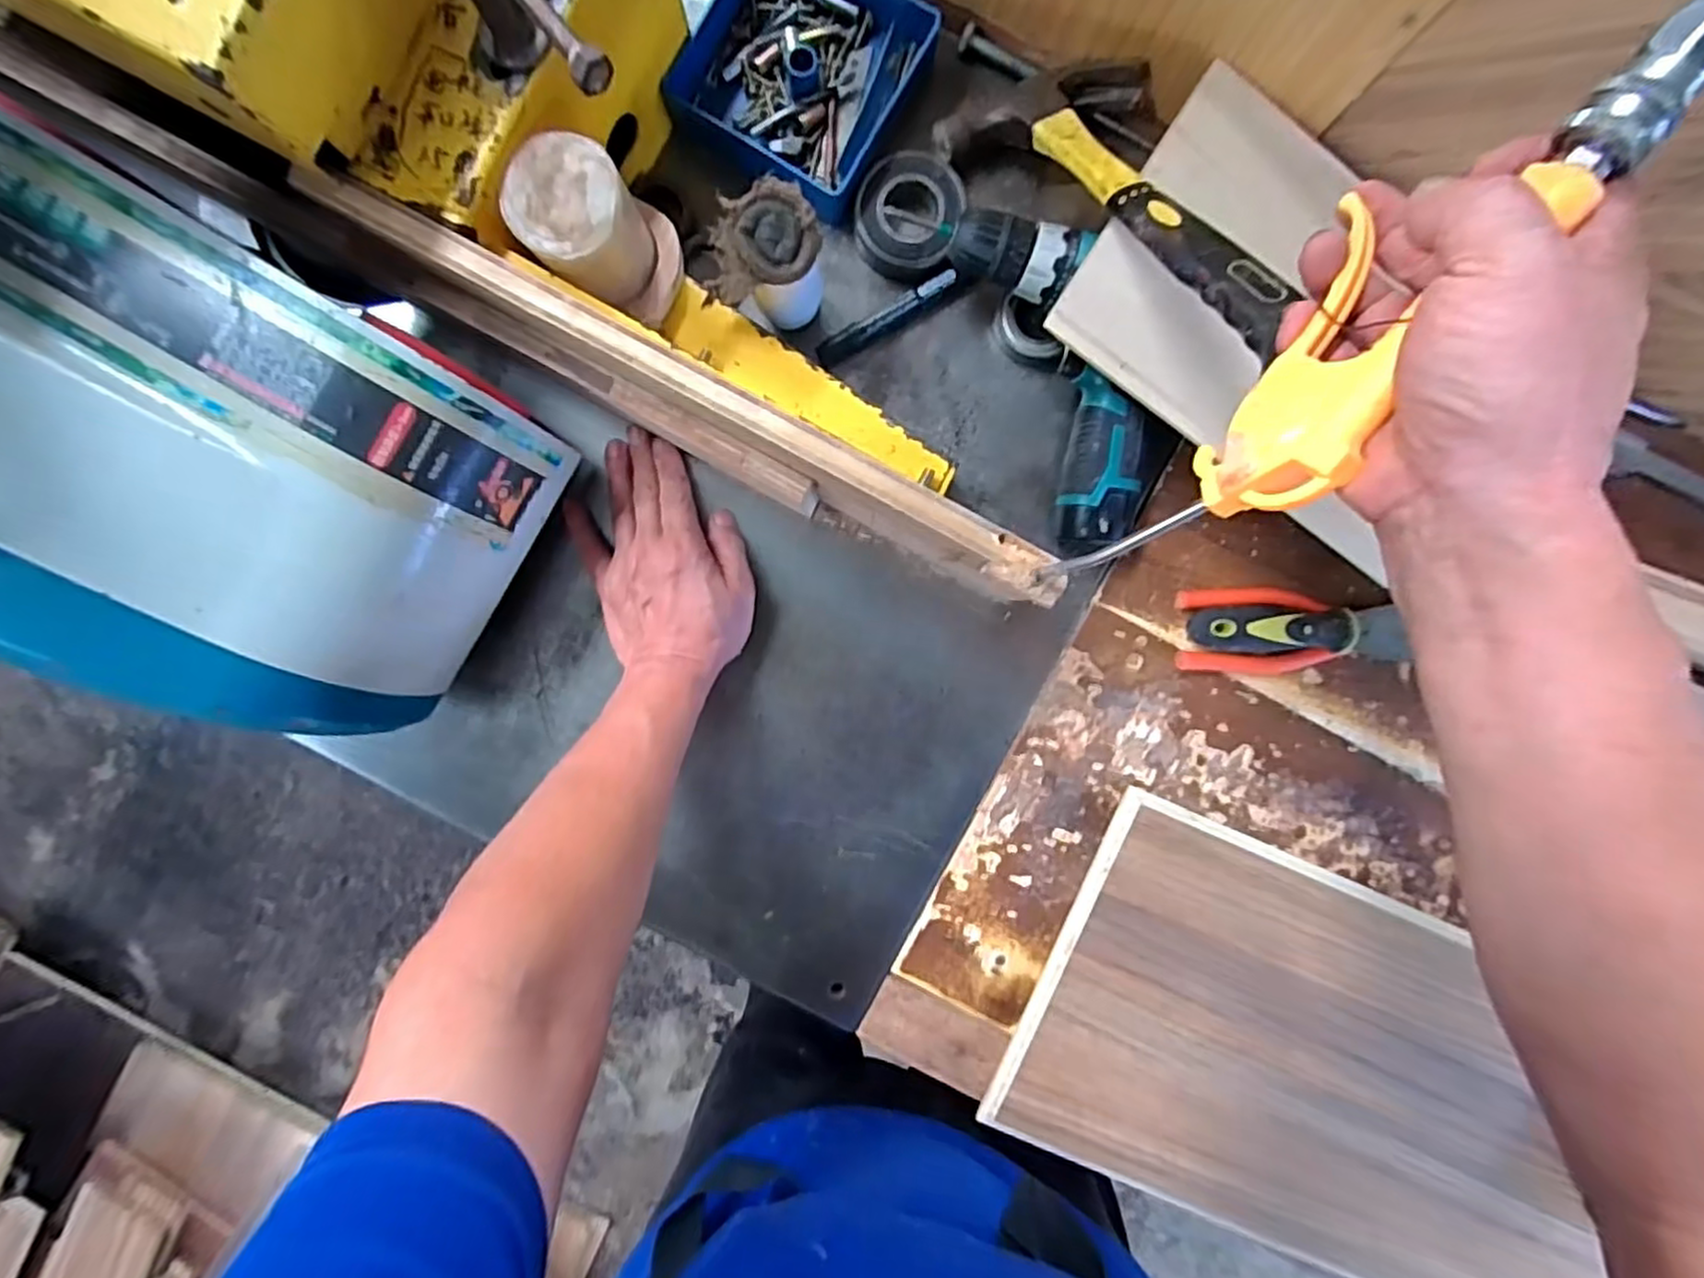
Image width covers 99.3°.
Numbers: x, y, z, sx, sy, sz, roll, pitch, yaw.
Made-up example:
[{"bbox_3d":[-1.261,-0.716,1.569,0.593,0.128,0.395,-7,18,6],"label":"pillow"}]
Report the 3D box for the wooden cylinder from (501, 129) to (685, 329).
[{"bbox_3d":[-0.145,-0.236,0.422,0.073,0.082,0.071,0,93,0],"label":"wooden cylinder"}]

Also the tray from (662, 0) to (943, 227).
[{"bbox_3d":[-0.033,-0.385,0.494,0.140,0.035,0.146,29,93,-2],"label":"tray"}]

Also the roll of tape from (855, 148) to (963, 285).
[{"bbox_3d":[0.039,-0.292,0.499,0.070,0.023,0.076,13,93,-1],"label":"roll of tape"}]

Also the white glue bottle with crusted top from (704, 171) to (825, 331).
[{"bbox_3d":[-0.055,-0.235,0.465,0.074,0.097,0.061,-8,93,0],"label":"white glue bottle with crusted top"}]

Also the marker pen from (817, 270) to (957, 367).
[{"bbox_3d":[0.023,-0.229,0.512,0.108,0.015,0.015,-32,93,1],"label":"marker pen"}]

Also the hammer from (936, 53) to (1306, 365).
[{"bbox_3d":[0.158,-0.257,0.420,0.129,0.033,0.294,-20,56,2],"label":"hammer"}]

